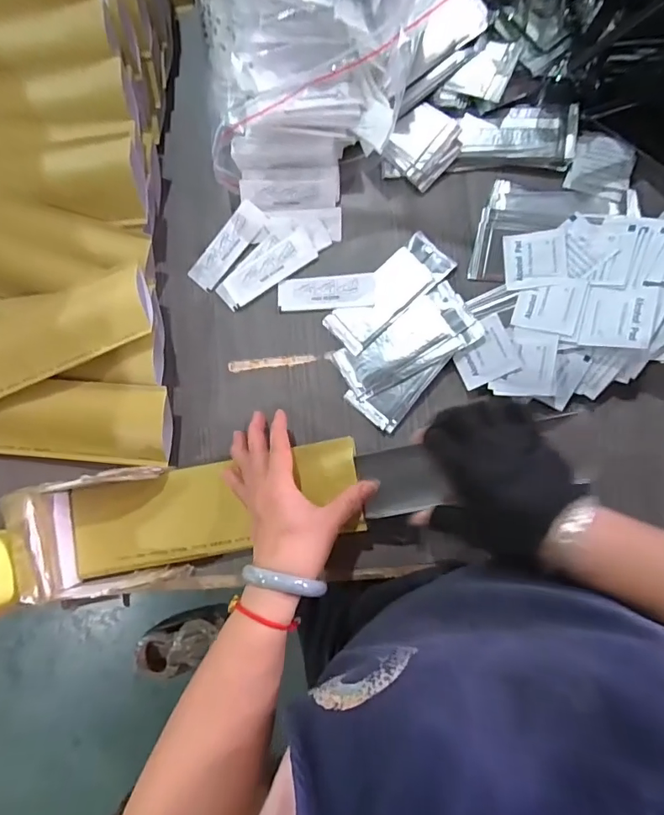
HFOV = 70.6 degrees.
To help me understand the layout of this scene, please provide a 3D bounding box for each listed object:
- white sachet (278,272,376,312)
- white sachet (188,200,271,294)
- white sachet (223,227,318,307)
[{"bbox_3d":[-0.006,-0.109,0.444,0.092,0.004,0.031,-1,87,8],"label":"white sachet"},{"bbox_3d":[-0.104,-0.159,0.459,0.034,0.005,0.093,42,94,8],"label":"white sachet"},{"bbox_3d":[-0.060,-0.134,0.451,0.093,0.006,0.032,-32,83,6],"label":"white sachet"}]

